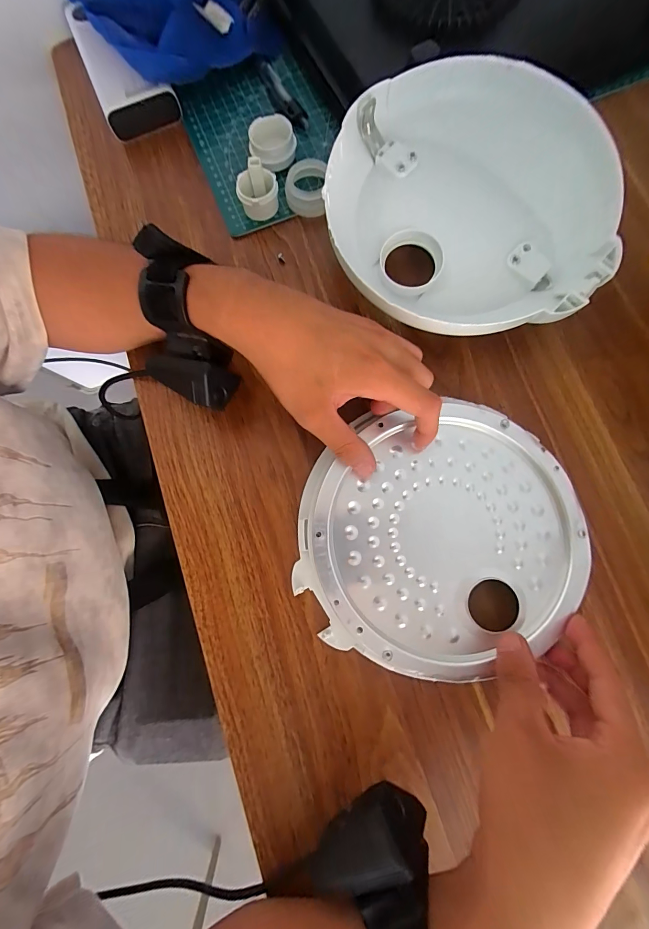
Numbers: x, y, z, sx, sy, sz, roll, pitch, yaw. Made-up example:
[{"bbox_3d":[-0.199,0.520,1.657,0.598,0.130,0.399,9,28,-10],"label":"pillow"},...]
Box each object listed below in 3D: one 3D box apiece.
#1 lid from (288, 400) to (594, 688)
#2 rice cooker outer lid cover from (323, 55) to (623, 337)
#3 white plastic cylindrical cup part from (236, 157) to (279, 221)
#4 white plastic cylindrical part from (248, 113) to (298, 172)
[{"bbox_3d":[0.079,0.049,0.258,0.186,0.023,0.178,0,80,1],"label":"lid"},{"bbox_3d":[0.108,-0.193,0.284,0.202,0.060,0.200,-5,80,0],"label":"rice cooker outer lid cover"},{"bbox_3d":[-0.057,-0.231,0.310,0.034,0.035,0.029,-10,80,-1],"label":"white plastic cylindrical cup part"},{"bbox_3d":[-0.045,-0.280,0.320,0.040,0.025,0.038,0,80,1],"label":"white plastic cylindrical part"}]

